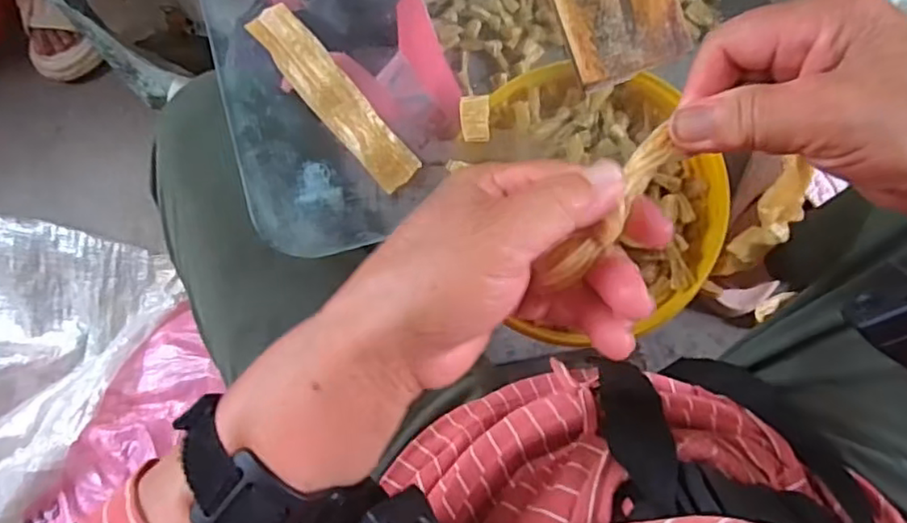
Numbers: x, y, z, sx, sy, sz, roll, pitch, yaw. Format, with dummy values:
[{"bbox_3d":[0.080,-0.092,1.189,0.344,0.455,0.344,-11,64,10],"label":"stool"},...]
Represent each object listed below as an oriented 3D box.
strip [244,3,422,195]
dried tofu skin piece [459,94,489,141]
[{"bbox_3d":[-0.068,-0.094,0.362,0.028,0.006,0.128,-41,85,1],"label":"strip"},{"bbox_3d":[0.012,-0.080,0.357,0.016,0.004,0.025,-1,87,4],"label":"dried tofu skin piece"}]

